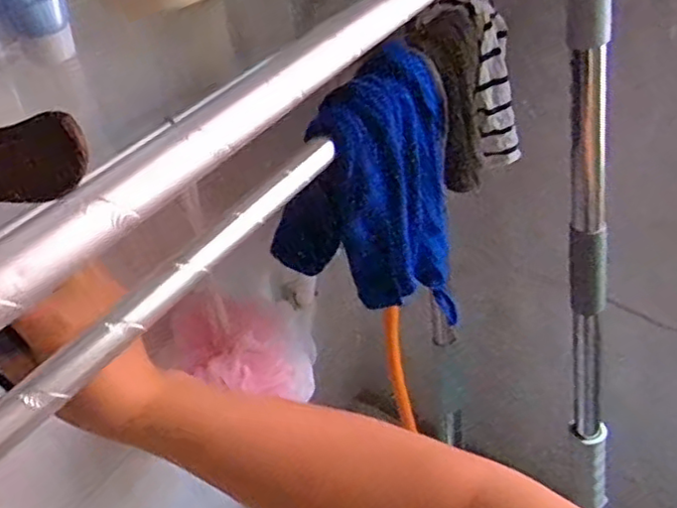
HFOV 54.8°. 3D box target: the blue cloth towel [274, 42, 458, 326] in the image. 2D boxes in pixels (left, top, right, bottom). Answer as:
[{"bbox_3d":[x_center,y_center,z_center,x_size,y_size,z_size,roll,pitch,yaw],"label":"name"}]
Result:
[{"bbox_3d":[0.029,-0.019,0.487,0.122,0.247,0.102,20,47,20],"label":"blue cloth towel"}]

